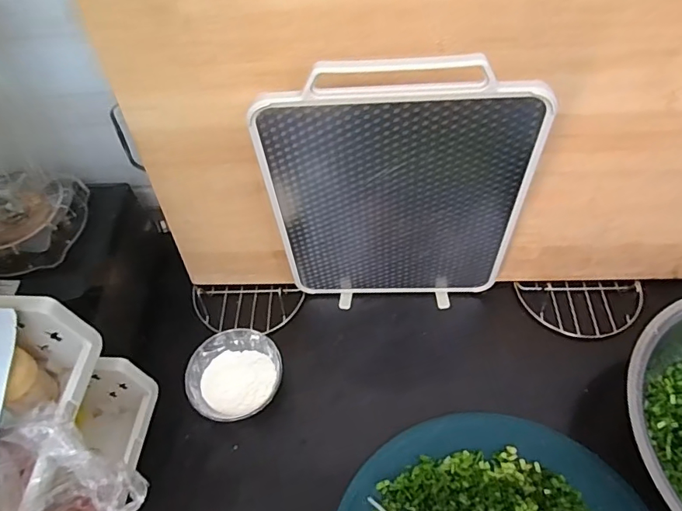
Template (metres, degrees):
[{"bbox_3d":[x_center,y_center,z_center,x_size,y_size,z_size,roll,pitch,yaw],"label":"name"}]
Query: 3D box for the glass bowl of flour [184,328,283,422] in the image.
[{"bbox_3d":[-0.137,0.163,0.641,0.121,0.051,0.113,-2,55,3],"label":"glass bowl of flour"}]

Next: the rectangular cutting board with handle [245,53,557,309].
[{"bbox_3d":[0.065,-0.055,0.567,0.286,0.379,0.020,-2,55,3],"label":"rectangular cutting board with handle"}]

